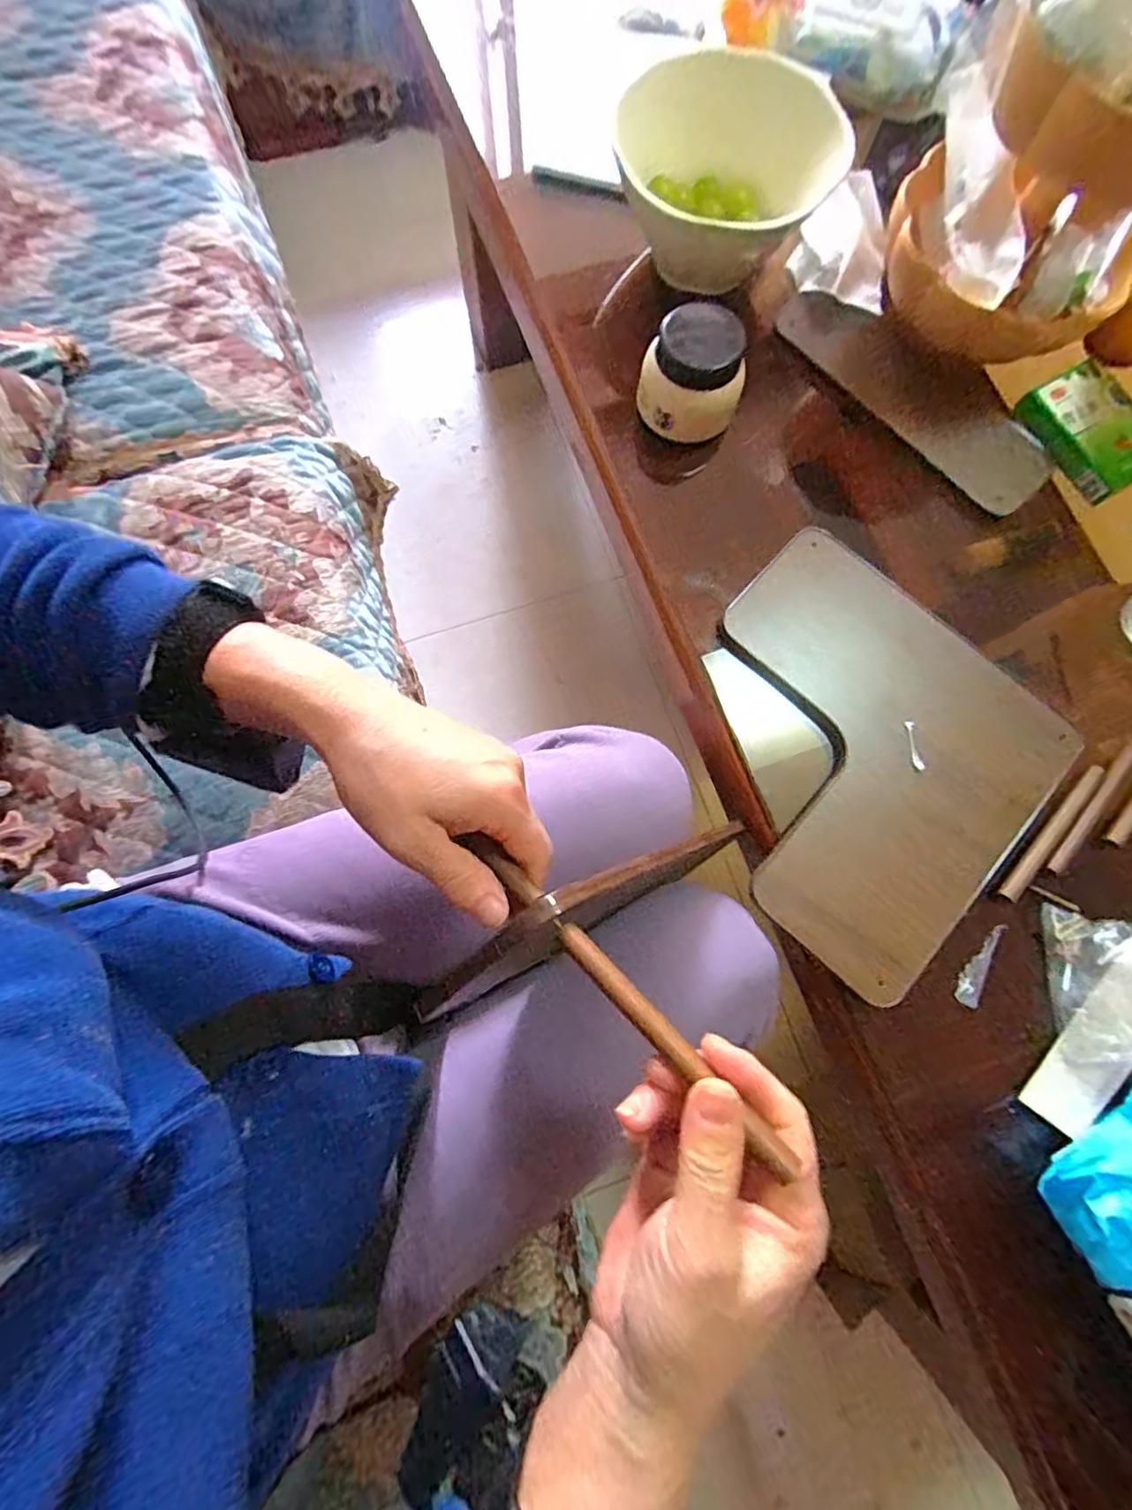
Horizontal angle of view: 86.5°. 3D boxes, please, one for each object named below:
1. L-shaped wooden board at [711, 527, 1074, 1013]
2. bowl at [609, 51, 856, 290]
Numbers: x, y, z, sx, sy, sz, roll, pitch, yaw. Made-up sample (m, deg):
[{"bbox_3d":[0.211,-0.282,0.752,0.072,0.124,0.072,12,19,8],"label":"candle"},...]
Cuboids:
[{"bbox_3d":[0.204,-0.006,0.438,0.257,0.019,0.254,43,79,8],"label":"L-shaped wooden board"},{"bbox_3d":[0.131,-0.480,0.507,0.184,0.085,0.181,8,77,0],"label":"bowl"}]

